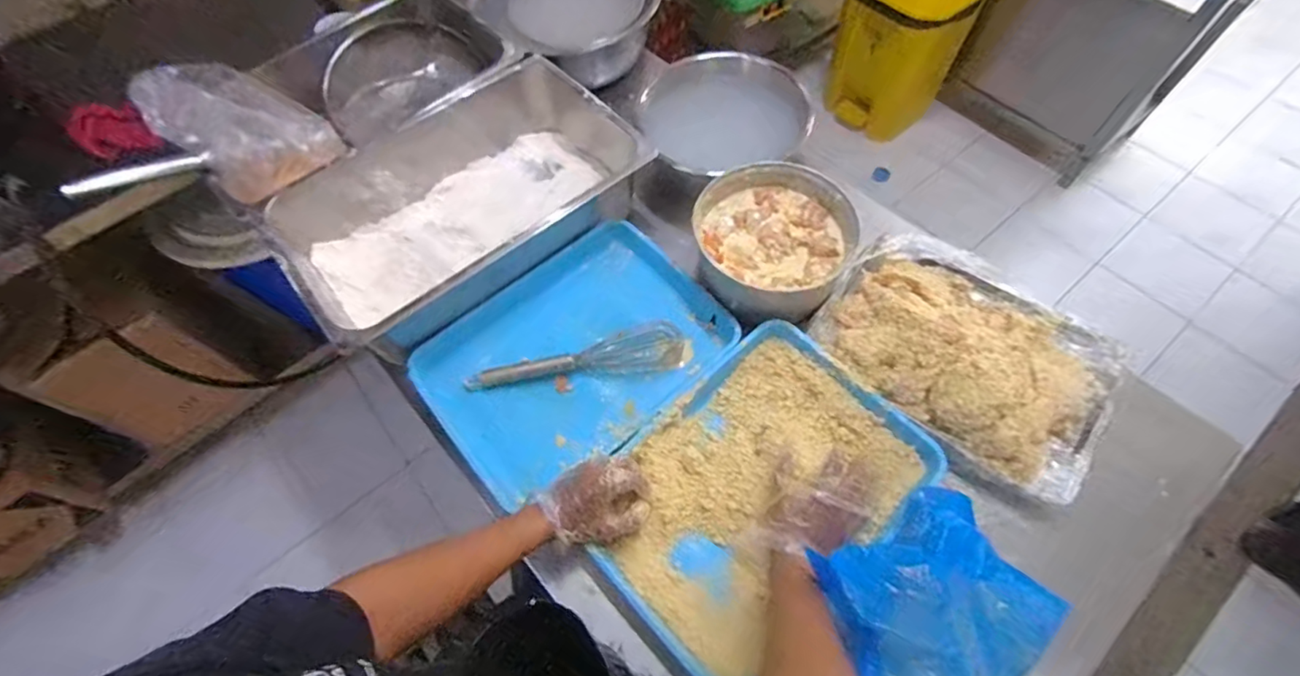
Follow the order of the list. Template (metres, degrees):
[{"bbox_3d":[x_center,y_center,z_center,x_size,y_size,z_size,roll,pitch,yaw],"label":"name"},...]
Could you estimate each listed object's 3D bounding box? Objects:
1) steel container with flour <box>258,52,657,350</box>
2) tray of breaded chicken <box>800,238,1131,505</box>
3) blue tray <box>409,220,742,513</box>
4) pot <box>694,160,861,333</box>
[{"bbox_3d":[-0.286,-0.221,0.915,0.297,0.179,0.558,38,70,21],"label":"steel container with flour"},{"bbox_3d":[0.433,0.002,0.758,0.365,0.075,0.277,33,68,19],"label":"tray of breaded chicken"},{"bbox_3d":[-0.100,0.023,0.821,0.415,0.066,0.293,-38,66,-16],"label":"blue tray"},{"bbox_3d":[0.186,-0.143,0.842,0.208,0.118,0.218,-2,61,3],"label":"pot"}]

